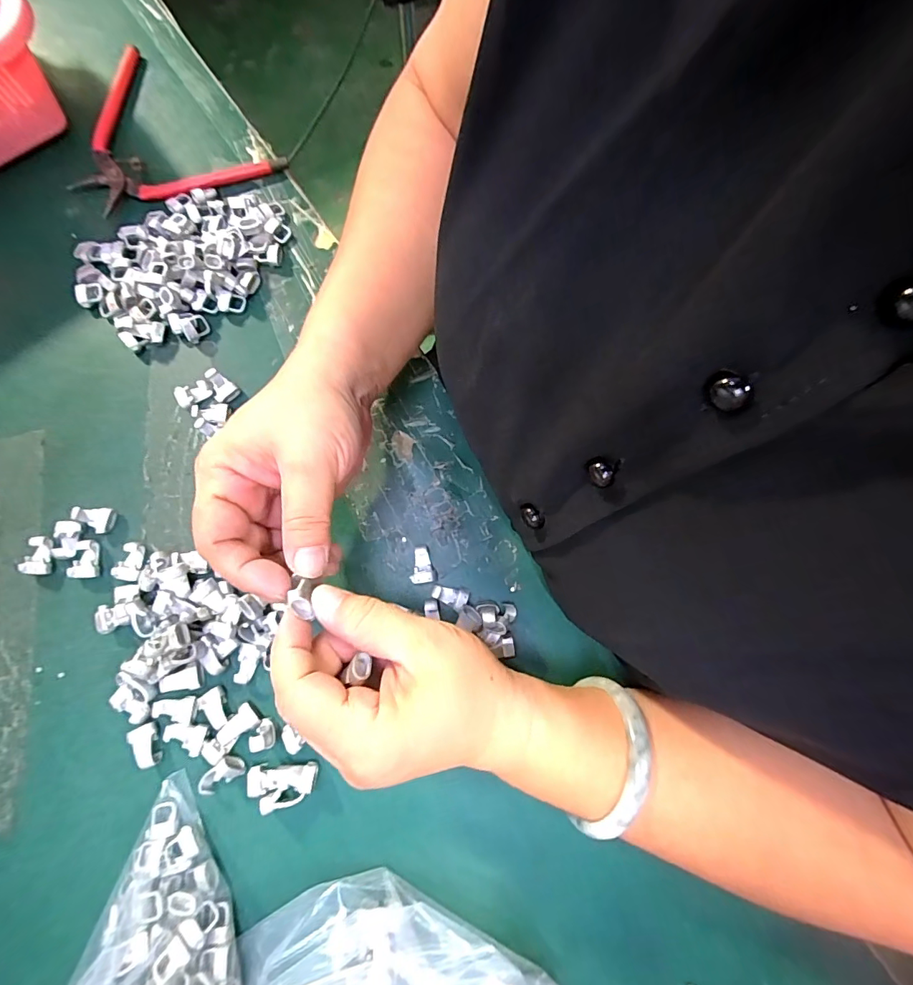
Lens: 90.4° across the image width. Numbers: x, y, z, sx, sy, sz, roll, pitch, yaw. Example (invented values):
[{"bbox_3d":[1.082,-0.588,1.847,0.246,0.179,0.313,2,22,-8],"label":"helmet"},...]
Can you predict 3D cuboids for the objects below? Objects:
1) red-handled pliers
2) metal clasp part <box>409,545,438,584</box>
[{"bbox_3d":[-0.224,-0.250,0.335,0.155,0.010,0.113,38,81,6],"label":"red-handled pliers"},{"bbox_3d":[-0.021,0.044,0.279,0.015,0.007,0.022,-6,79,-2],"label":"metal clasp part"}]

